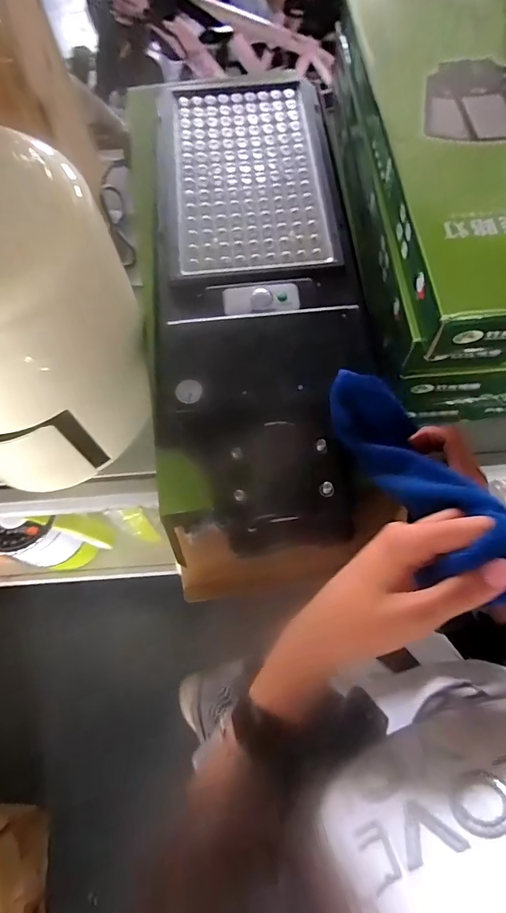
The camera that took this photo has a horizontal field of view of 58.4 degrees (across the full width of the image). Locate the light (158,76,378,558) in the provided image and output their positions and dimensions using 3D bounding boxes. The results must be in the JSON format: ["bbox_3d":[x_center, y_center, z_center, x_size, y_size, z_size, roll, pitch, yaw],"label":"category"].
[{"bbox_3d":[0.000,-0.209,0.501,0.211,0.076,0.599,-4,68,0],"label":"light"}]

